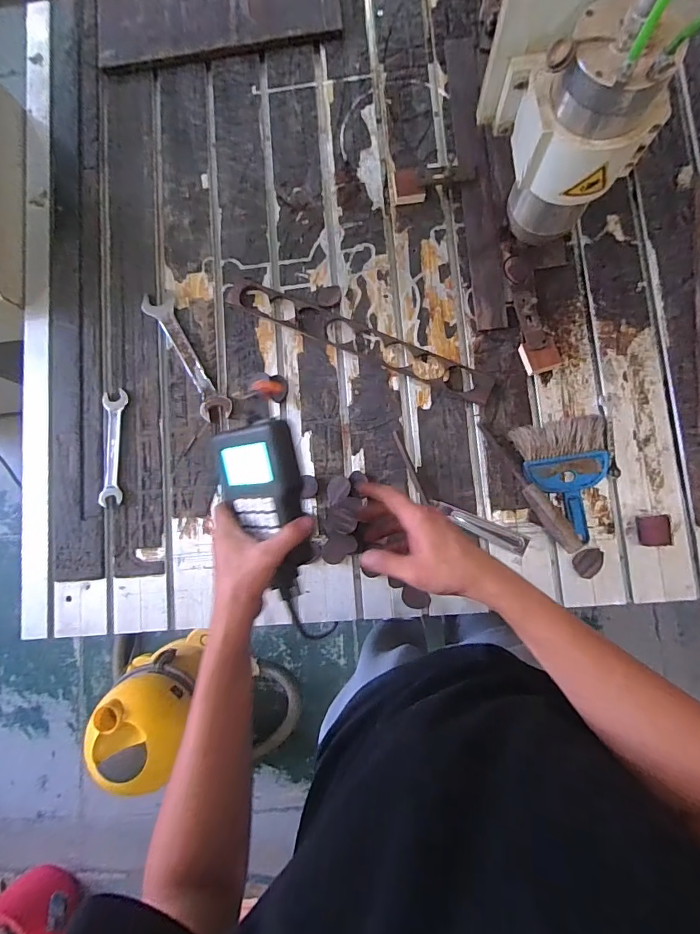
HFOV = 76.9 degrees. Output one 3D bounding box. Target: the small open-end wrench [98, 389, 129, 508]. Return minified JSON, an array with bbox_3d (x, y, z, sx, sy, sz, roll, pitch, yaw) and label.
[{"bbox_3d":[-0.392,-0.033,0.729,0.038,0.010,0.190,-3,84,4],"label":"small open-end wrench"}]

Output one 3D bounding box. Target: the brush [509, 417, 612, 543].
[{"bbox_3d":[0.333,0.017,0.666,0.133,0.023,0.175,-11,84,3],"label":"brush"}]

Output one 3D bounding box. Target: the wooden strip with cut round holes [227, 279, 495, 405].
[{"bbox_3d":[0.010,-0.208,0.718,0.458,0.005,0.045,24,87,6],"label":"wooden strip with cut round holes"}]

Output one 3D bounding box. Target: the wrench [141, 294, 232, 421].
[{"bbox_3d":[-0.274,-0.187,0.740,0.050,0.013,0.254,-31,83,1],"label":"wrench"}]

